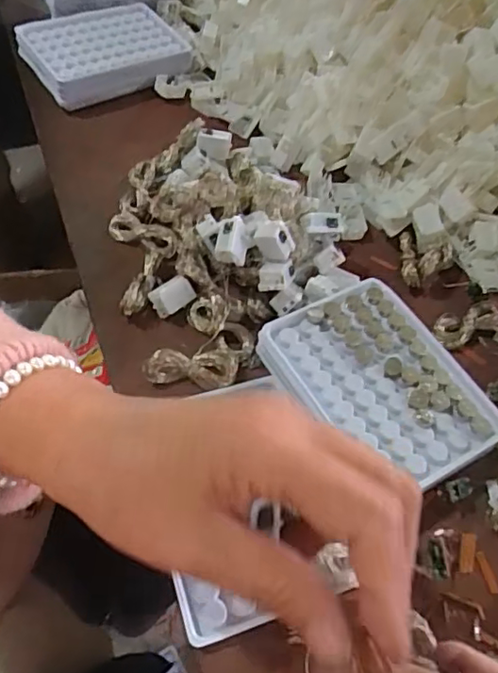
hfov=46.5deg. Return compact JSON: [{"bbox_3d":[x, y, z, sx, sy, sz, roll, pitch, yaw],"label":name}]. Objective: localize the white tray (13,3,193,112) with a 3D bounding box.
[{"bbox_3d":[-0.131,-0.260,0.529,0.133,0.026,0.100,-26,62,-21],"label":"white tray"}]

